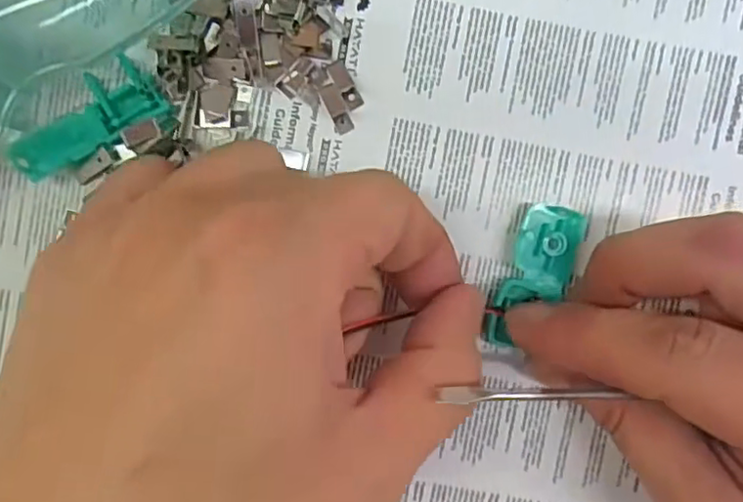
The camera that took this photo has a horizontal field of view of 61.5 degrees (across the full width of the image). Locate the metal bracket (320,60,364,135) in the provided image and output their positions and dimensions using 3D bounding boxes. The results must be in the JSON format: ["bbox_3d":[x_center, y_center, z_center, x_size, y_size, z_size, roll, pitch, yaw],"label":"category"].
[{"bbox_3d":[-0.009,-0.044,0.178,0.010,0.004,0.019,-22,92,-1],"label":"metal bracket"}]

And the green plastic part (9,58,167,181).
[{"bbox_3d":[-0.080,-0.036,0.174,0.044,0.008,0.018,-30,92,-1],"label":"green plastic part"}]

